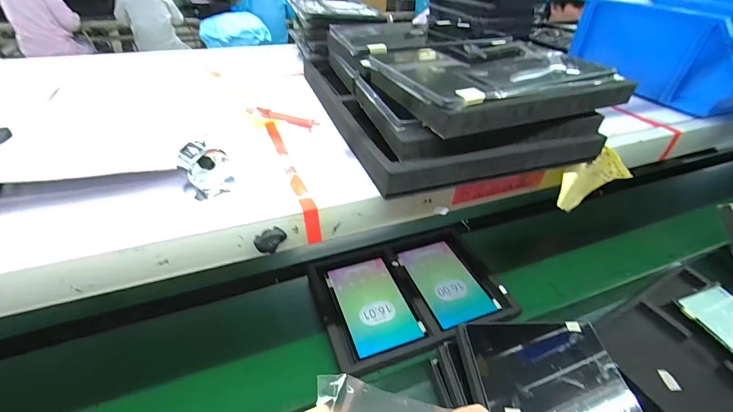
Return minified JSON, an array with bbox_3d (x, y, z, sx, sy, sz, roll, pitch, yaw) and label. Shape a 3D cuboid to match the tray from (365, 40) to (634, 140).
[{"bbox_3d":[0.154,-0.170,0.435,0.265,0.034,0.216,-14,42,-20],"label":"tray"}]

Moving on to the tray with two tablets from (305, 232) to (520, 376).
[{"bbox_3d":[0.105,0.195,0.796,0.418,0.033,0.315,-9,37,-16],"label":"tray with two tablets"}]

